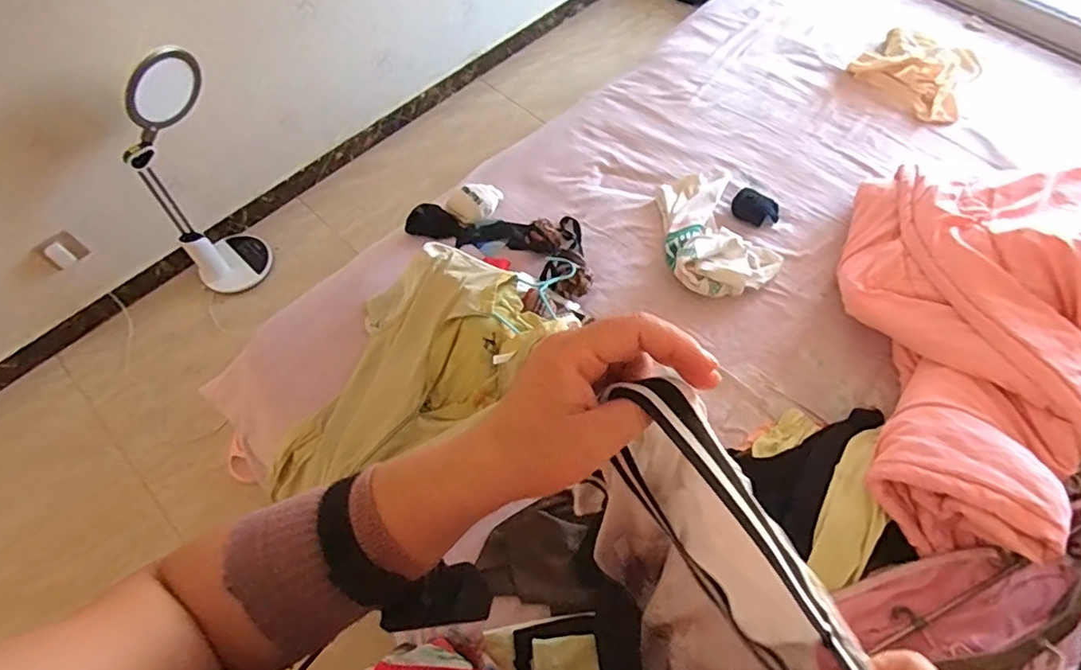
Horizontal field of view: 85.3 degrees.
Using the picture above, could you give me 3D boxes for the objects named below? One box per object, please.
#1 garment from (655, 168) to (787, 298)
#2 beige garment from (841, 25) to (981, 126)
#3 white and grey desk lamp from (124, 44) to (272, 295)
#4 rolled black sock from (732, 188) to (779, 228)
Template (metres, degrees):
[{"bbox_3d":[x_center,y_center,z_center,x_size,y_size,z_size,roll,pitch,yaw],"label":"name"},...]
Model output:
[{"bbox_3d":[0.339,-0.216,1.153,0.201,0.069,0.293,-10,62,-5],"label":"garment"},{"bbox_3d":[0.930,-0.645,1.408,0.277,0.053,0.268,-37,67,-18],"label":"beige garment"},{"bbox_3d":[-0.869,-0.371,1.529,0.190,0.689,0.295,40,69,20],"label":"white and grey desk lamp"},{"bbox_3d":[0.446,-0.264,1.211,0.094,0.035,0.067,26,65,14],"label":"rolled black sock"}]

